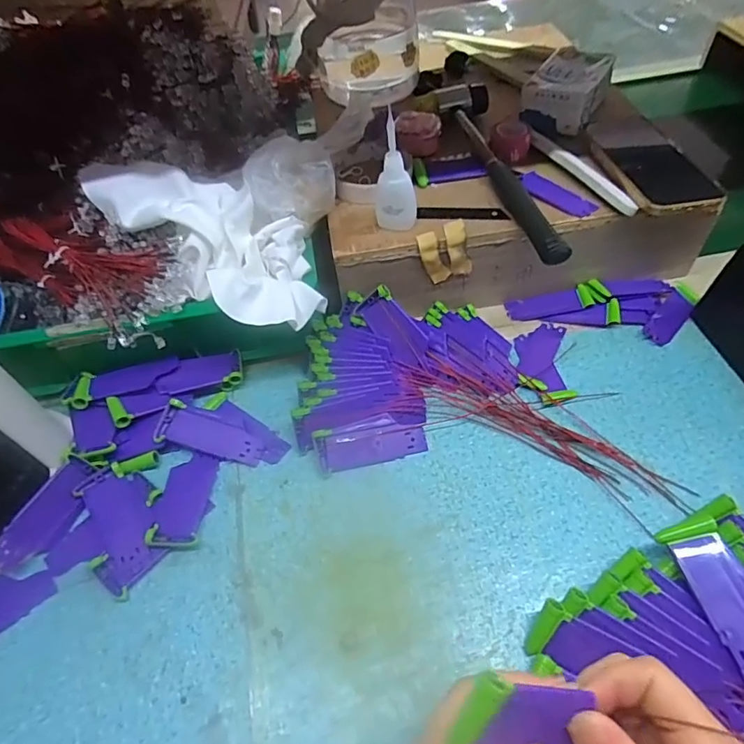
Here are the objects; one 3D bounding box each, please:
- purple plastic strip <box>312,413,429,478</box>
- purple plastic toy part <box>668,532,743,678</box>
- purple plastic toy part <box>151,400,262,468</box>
[{"bbox_3d":[-0.001,0.057,0.407,0.087,0.004,0.037,-13,79,-5],"label":"purple plastic strip"},{"bbox_3d":[0.218,0.139,0.300,0.037,0.004,0.080,-17,58,2],"label":"purple plastic toy part"},{"bbox_3d":[-0.134,0.052,0.416,0.088,0.012,0.034,19,56,4],"label":"purple plastic toy part"}]

